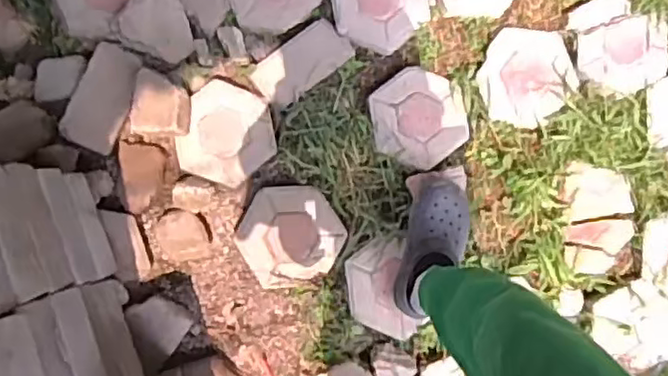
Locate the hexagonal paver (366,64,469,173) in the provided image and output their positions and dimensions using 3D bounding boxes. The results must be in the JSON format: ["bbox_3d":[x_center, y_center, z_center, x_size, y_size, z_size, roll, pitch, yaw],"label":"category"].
[{"bbox_3d":[0.172,-0.145,1.321,0.192,0.031,0.192,-38,89,-3],"label":"hexagonal paver"}]

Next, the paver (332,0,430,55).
[{"bbox_3d":[0.101,-0.399,1.376,0.207,0.049,0.191,-38,89,-3],"label":"paver"}]

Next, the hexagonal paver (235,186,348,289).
[{"bbox_3d":[-0.088,0.096,1.294,0.191,0.051,0.199,-33,88,-2],"label":"hexagonal paver"}]

